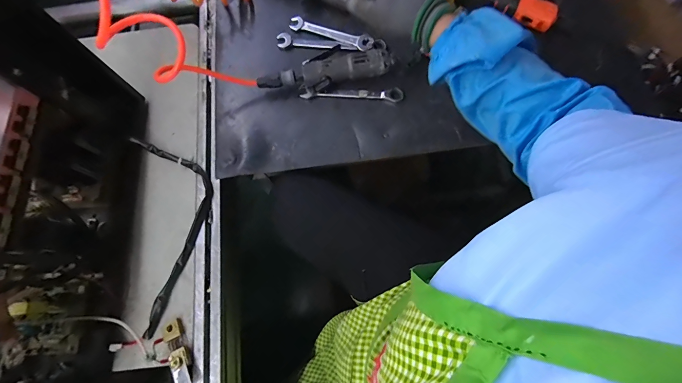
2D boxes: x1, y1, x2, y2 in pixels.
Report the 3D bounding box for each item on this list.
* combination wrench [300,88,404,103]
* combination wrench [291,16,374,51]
[{"bbox_3d":[0.018,-0.165,0.536,0.170,0.012,0.023,4,74,5],"label":"combination wrench"},{"bbox_3d":[-0.018,-0.284,0.569,0.154,0.013,0.031,23,76,10],"label":"combination wrench"}]

